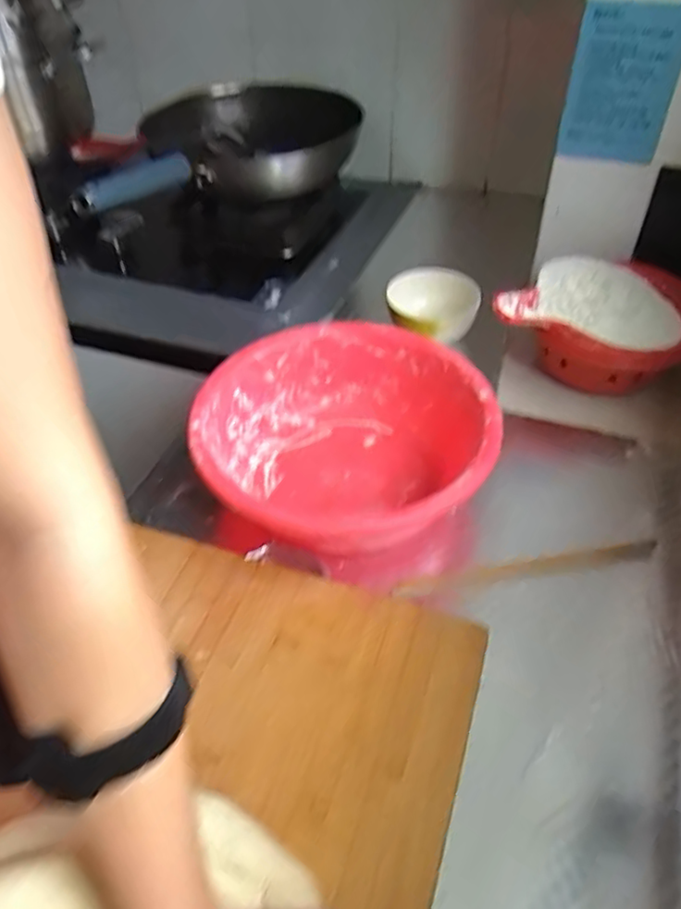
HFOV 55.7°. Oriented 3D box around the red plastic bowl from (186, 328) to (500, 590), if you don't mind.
[{"bbox_3d":[0.008,-0.012,0.610,0.253,0.105,0.240,-1,44,1],"label":"red plastic bowl"}]

